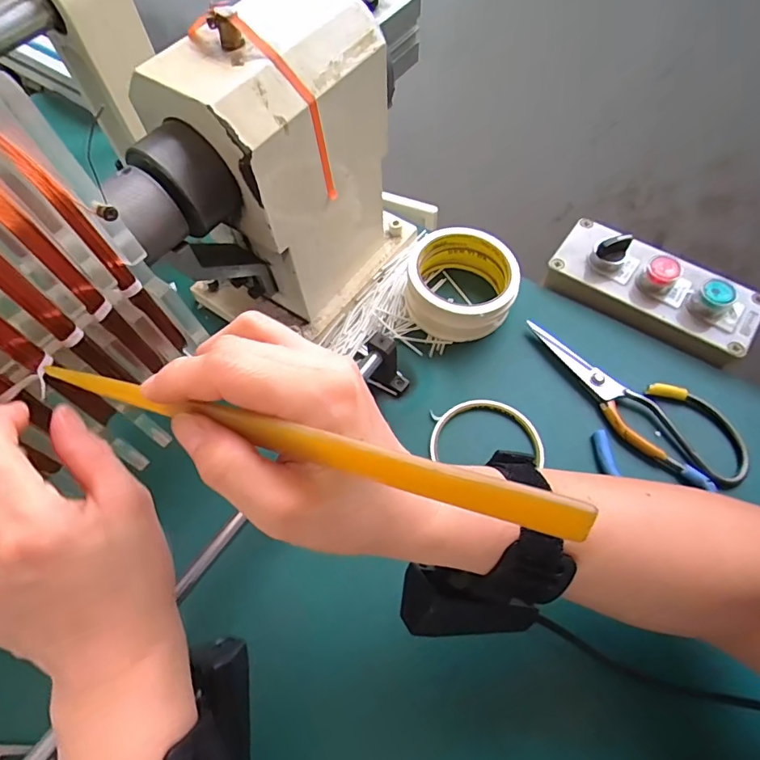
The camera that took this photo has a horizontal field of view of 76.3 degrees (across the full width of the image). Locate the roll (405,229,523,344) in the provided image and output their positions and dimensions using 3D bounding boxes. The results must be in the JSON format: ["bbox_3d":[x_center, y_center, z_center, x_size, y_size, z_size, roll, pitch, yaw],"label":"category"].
[{"bbox_3d":[0.070,-0.082,0.421,0.090,0.044,0.087,-1,62,2],"label":"roll"}]

